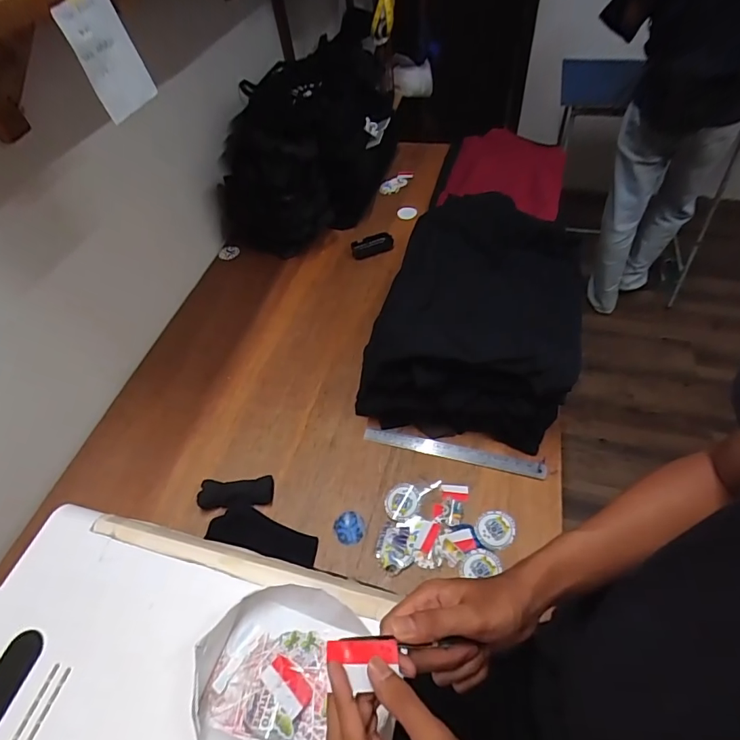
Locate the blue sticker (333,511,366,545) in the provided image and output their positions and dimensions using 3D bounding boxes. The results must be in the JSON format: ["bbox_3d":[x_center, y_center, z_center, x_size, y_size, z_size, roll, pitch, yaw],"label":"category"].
[{"bbox_3d":[-0.035,0.263,0.740,0.050,0.006,0.057,-8,53,-2],"label":"blue sticker"}]

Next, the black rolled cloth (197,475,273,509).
[{"bbox_3d":[-0.235,0.215,0.777,0.127,0.019,0.048,-4,53,2],"label":"black rolled cloth"}]

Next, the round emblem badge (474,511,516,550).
[{"bbox_3d":[0.203,0.259,0.718,0.061,0.008,0.061,-2,54,3],"label":"round emblem badge"}]

